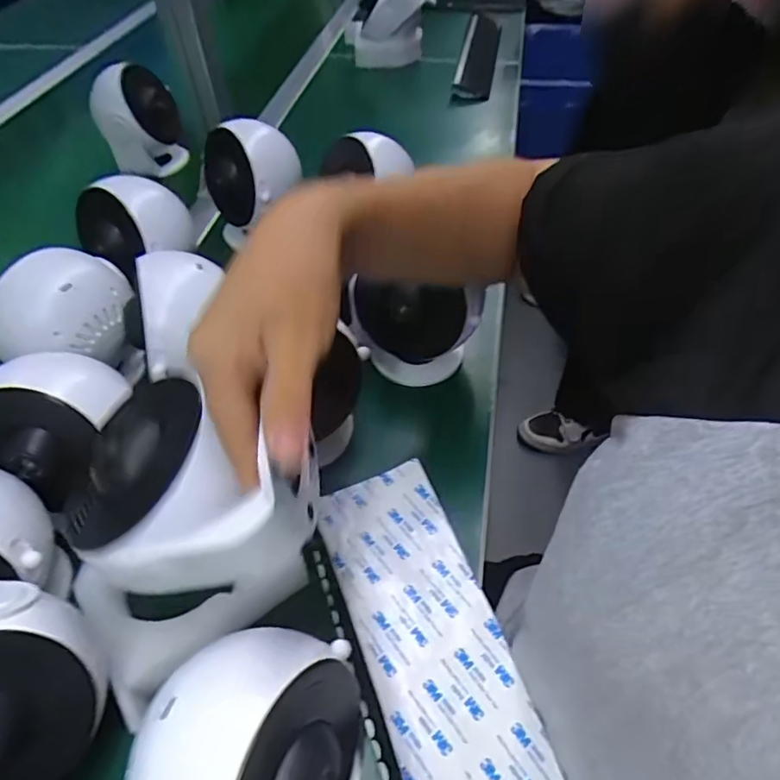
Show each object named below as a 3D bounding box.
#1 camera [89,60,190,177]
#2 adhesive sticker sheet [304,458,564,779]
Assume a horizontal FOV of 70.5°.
[{"bbox_3d":[-0.331,-0.356,0.730,0.086,0.138,0.090,-7,50,-4],"label":"camera"},{"bbox_3d":[0.033,0.185,0.325,0.104,0.028,0.318,-8,51,-23],"label":"adhesive sticker sheet"}]

